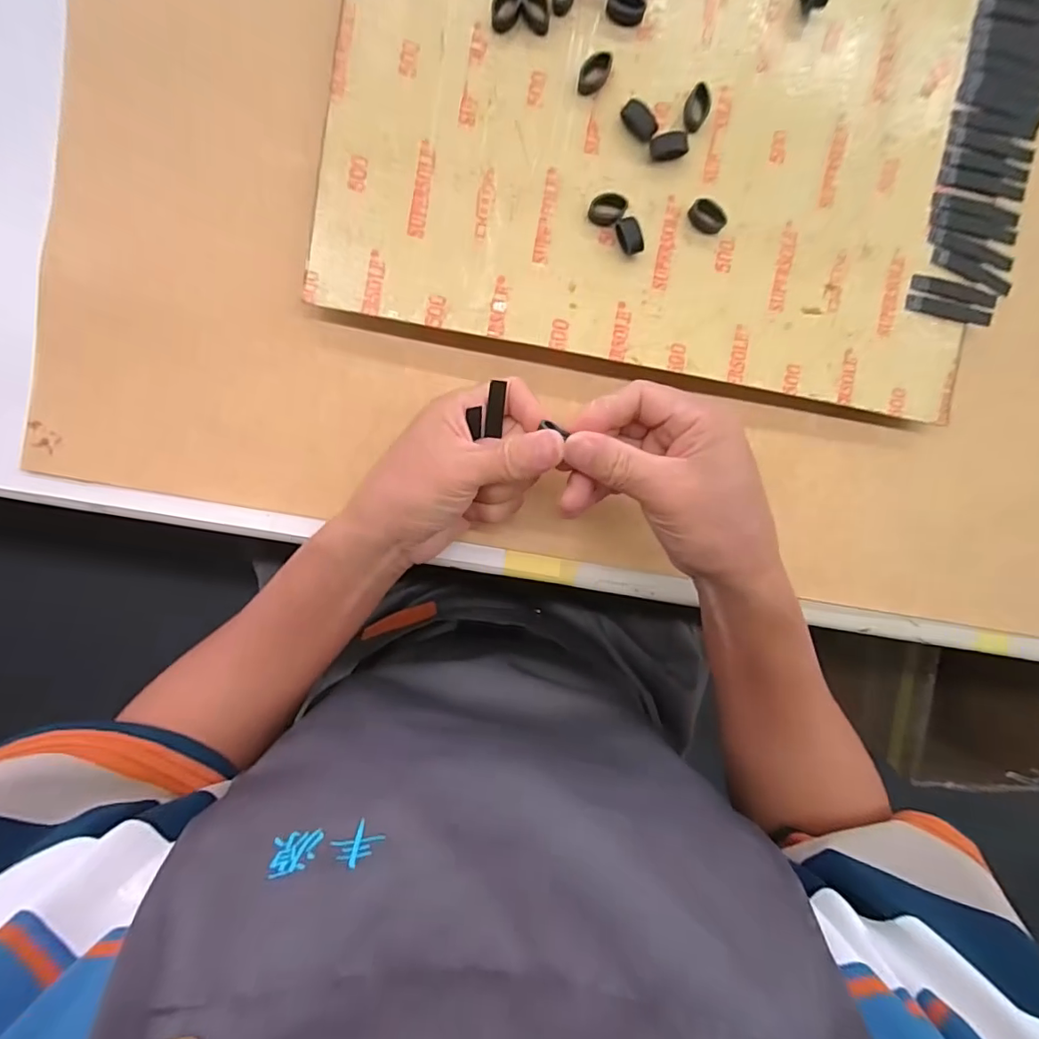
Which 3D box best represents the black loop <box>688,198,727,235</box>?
[{"bbox_3d":[0.109,-0.175,0.305,0.022,0.011,0.012,32,92,-6],"label":"black loop"}]

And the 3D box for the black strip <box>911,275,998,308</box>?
[{"bbox_3d":[0.276,-0.144,0.330,0.058,0.004,0.011,9,94,-5],"label":"black strip"}]

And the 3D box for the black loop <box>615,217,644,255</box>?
[{"bbox_3d":[0.062,-0.162,0.300,0.011,0.013,0.022,-16,96,-2],"label":"black loop"}]

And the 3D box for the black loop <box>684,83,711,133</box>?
[{"bbox_3d":[0.101,-0.234,0.298,0.013,0.008,0.022,17,94,-5],"label":"black loop"}]

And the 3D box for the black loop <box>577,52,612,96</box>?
[{"bbox_3d":[0.041,-0.248,0.292,0.013,0.009,0.021,38,92,-6],"label":"black loop"}]

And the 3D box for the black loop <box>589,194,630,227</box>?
[{"bbox_3d":[0.051,-0.176,0.300,0.022,0.009,0.014,2,95,-4],"label":"black loop"}]

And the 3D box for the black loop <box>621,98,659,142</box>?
[{"bbox_3d":[0.067,-0.225,0.296,0.022,0.008,0.011,42,91,-6],"label":"black loop"}]

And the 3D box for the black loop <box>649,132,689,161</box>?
[{"bbox_3d":[0.085,-0.211,0.298,0.021,0.010,0.012,-4,95,-3],"label":"black loop"}]

